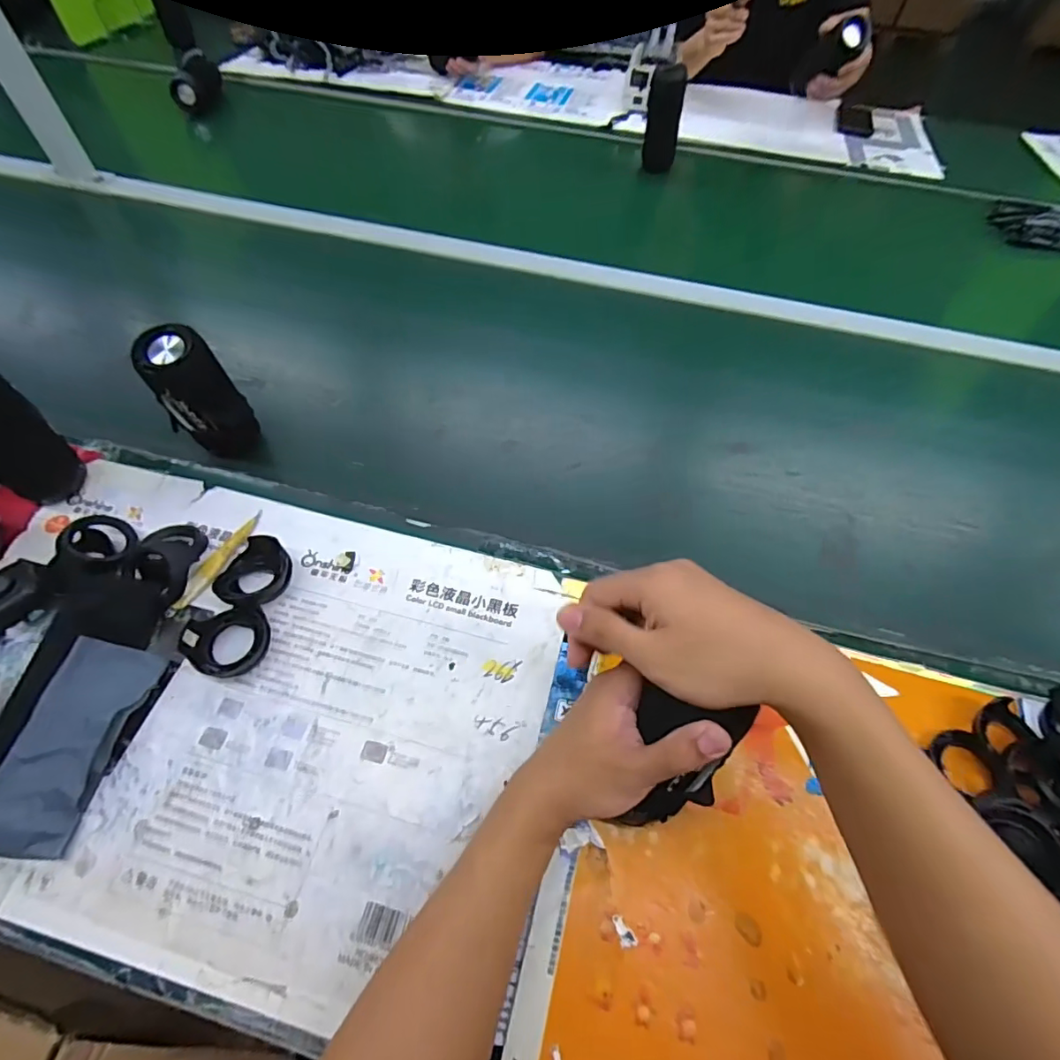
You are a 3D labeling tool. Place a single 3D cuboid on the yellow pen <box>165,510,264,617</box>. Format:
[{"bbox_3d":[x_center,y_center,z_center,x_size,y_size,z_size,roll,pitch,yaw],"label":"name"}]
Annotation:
[{"bbox_3d":[-0.307,0.028,0.506,0.016,0.008,0.125,20,58,10],"label":"yellow pen"}]

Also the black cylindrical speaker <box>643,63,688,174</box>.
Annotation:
[{"bbox_3d":[0.259,-0.795,1.006,0.064,0.153,0.056,3,58,0],"label":"black cylindrical speaker"}]

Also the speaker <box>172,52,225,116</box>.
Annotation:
[{"bbox_3d":[-0.707,-0.957,1.102,0.071,0.068,0.110,3,58,0],"label":"speaker"}]

